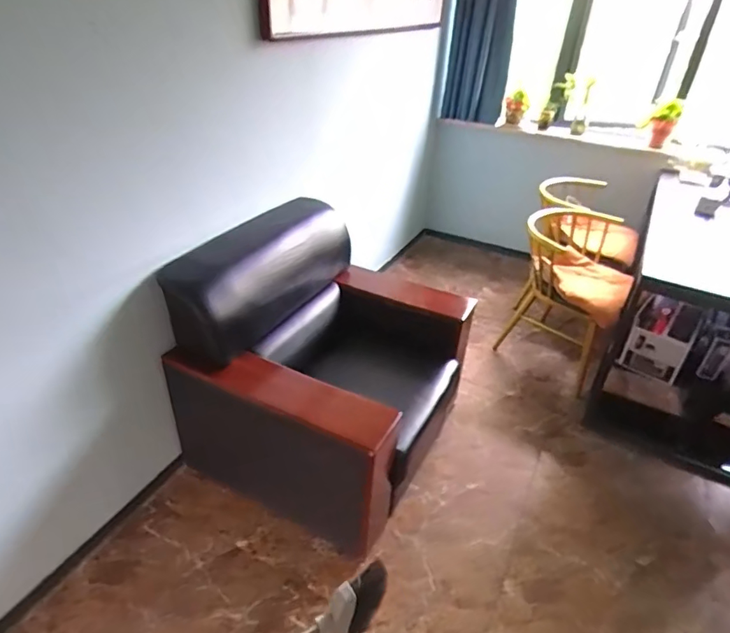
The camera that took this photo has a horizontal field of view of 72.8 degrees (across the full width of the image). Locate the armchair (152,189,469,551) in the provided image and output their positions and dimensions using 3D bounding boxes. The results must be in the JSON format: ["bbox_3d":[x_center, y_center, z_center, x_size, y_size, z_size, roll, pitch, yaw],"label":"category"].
[{"bbox_3d":[-0.107,0.110,1.762,0.747,0.726,0.853,17,37,21],"label":"armchair"}]

